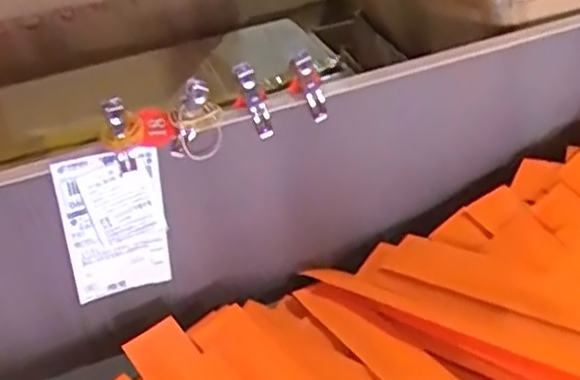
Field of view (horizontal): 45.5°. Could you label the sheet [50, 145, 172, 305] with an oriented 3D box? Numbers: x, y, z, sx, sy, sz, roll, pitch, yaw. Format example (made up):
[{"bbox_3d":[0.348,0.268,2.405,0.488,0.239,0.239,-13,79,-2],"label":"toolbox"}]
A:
[{"bbox_3d":[-0.136,0.031,0.544,0.076,0.136,0.007,-14,40,-20],"label":"sheet"}]

